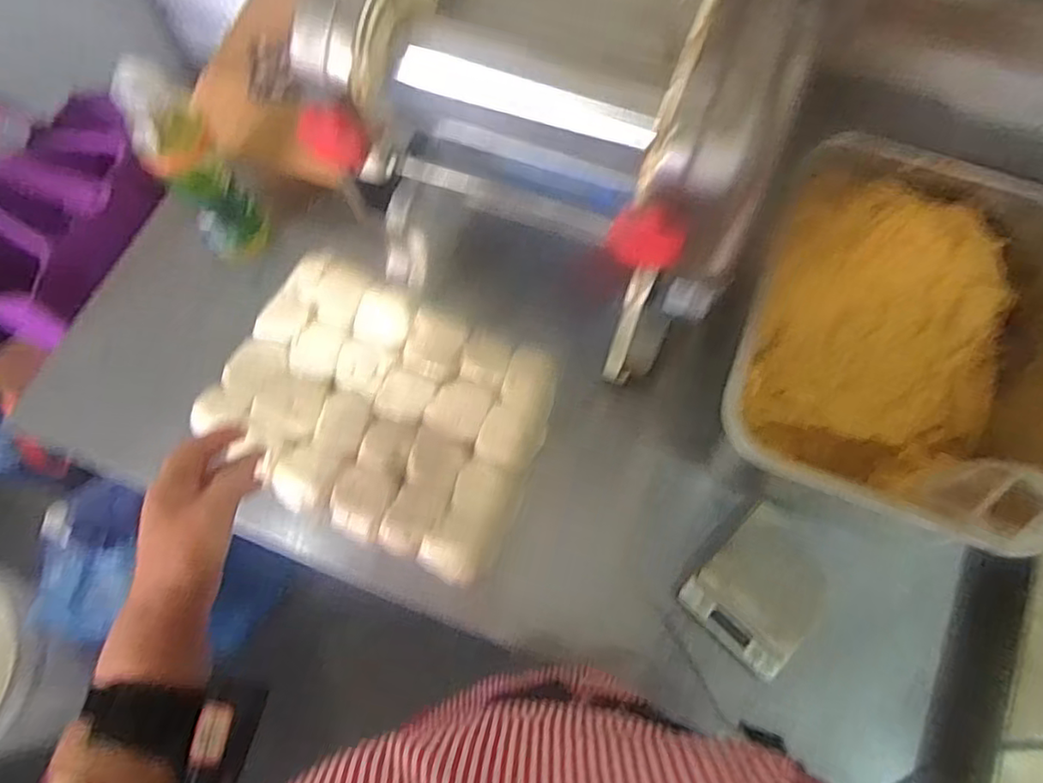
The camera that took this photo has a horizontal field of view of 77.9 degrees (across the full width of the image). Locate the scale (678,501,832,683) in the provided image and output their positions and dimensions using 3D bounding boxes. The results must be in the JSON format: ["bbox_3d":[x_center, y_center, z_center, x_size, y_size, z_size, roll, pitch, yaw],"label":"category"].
[{"bbox_3d":[0.224,0.181,0.591,0.104,0.021,0.126,42,74,14],"label":"scale"}]

